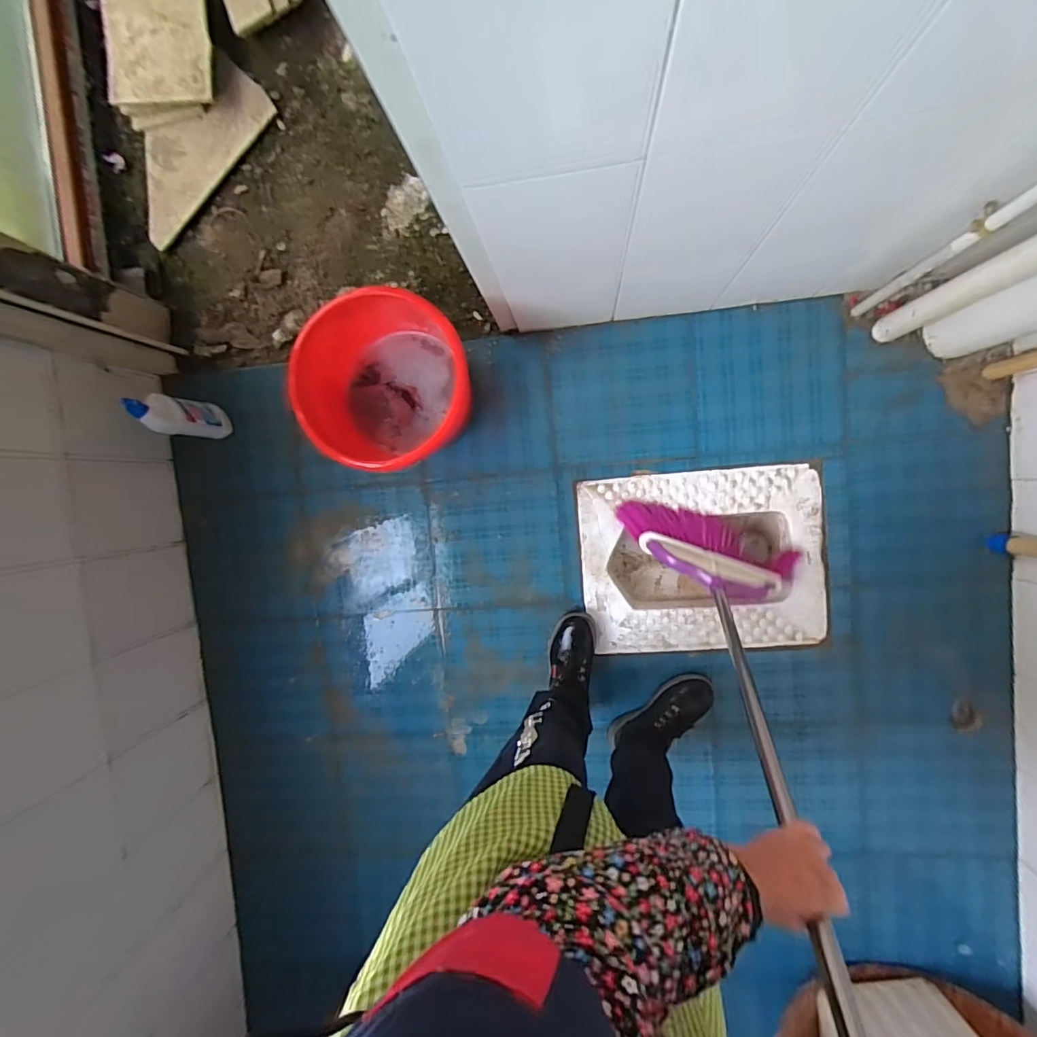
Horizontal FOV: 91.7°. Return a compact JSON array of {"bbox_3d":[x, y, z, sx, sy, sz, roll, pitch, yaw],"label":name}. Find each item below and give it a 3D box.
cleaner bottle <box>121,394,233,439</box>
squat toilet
[{"bbox_3d":[-0.713,-0.218,1.086,0.085,0.236,0.079,12,95,7],"label":"cleaner bottle"},{"bbox_3d":[0.391,0.088,1.125,0.481,0.166,0.376,-4,93,6],"label":"squat toilet"}]

